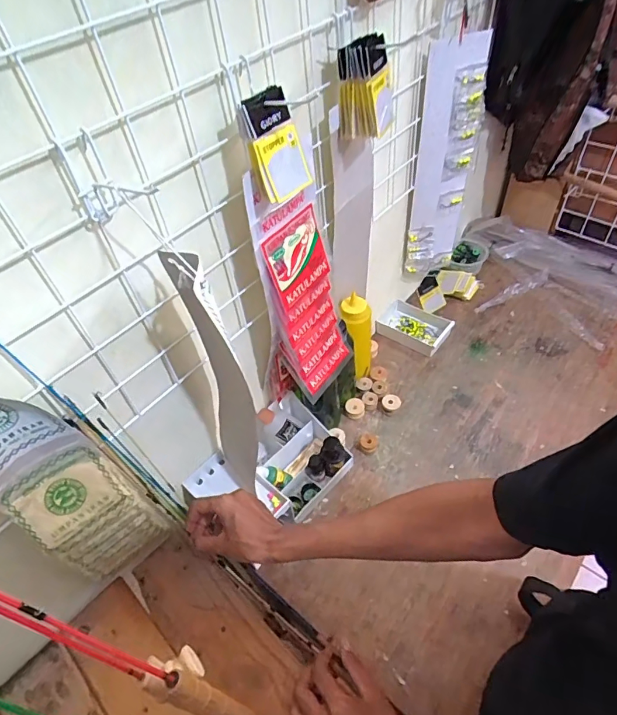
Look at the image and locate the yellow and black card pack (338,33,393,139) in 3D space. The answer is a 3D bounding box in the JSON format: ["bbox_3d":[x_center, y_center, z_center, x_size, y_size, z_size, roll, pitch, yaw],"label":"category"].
[{"bbox_3d":[0.067,-0.311,0.526,0.061,0.093,0.051,4,49,10],"label":"yellow and black card pack"}]

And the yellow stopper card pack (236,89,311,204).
[{"bbox_3d":[-0.032,-0.210,0.451,0.054,0.095,0.019,-34,40,-16],"label":"yellow stopper card pack"}]

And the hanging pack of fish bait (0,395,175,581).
[{"bbox_3d":[-0.242,0.149,0.484,0.100,0.346,0.053,-35,54,-22],"label":"hanging pack of fish bait"}]

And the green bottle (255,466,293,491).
[{"bbox_3d":[-0.052,0.192,0.723,0.024,0.076,0.026,-33,43,25],"label":"green bottle"}]

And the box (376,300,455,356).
[{"bbox_3d":[0.218,-0.061,0.955,0.151,0.034,0.097,24,56,25],"label":"box"}]

